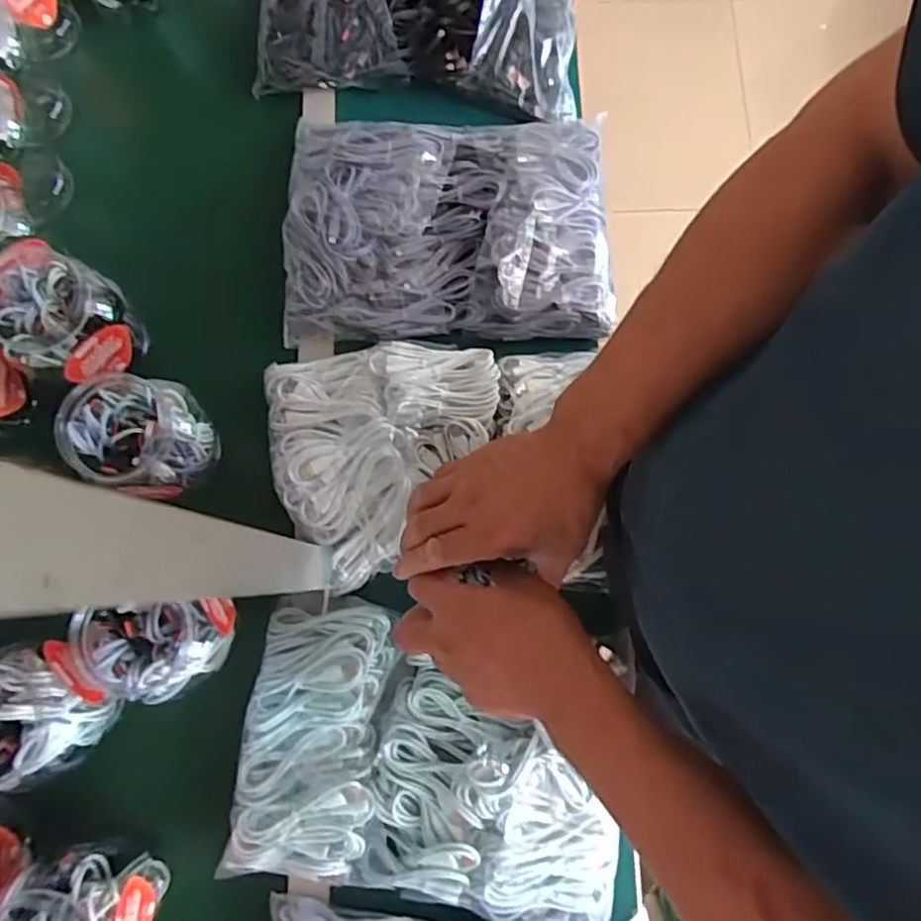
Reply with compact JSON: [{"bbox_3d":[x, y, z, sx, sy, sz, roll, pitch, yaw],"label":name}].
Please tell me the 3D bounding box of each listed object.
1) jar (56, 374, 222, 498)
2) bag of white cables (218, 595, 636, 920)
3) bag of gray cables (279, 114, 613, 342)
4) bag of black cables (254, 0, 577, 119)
[{"bbox_3d":[-0.297,-0.024,0.595,0.100,0.109,0.106,18,80,3],"label":"jar"},{"bbox_3d":[-0.025,0.276,0.580,0.349,0.046,0.256,8,80,1],"label":"bag of white cables"},{"bbox_3d":[-0.016,-0.259,0.681,0.347,0.062,0.253,0,79,0],"label":"bag of gray cables"},{"bbox_3d":[-0.046,-0.548,0.726,0.363,0.085,0.254,3,79,0],"label":"bag of black cables"}]

